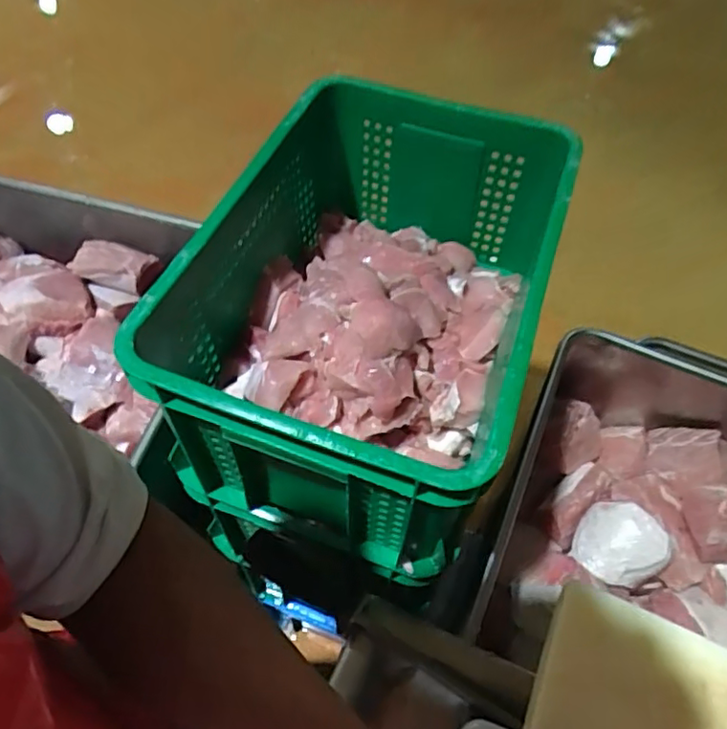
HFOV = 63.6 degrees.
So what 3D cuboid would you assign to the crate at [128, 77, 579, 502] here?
[{"bbox_3d":[0.014,-0.085,0.713,0.363,0.234,0.526,18,56,10],"label":"crate"}]

